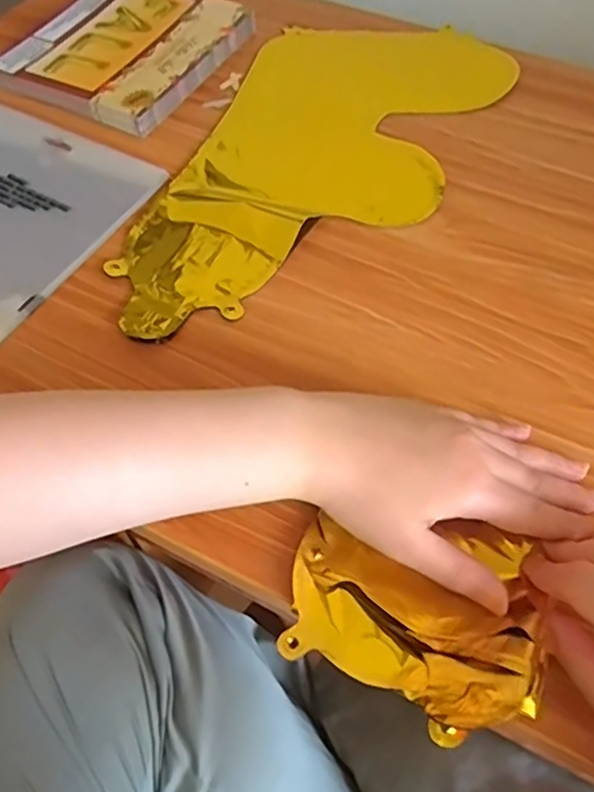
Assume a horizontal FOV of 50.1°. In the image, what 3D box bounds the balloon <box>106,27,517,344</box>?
[{"bbox_3d":[0.014,-0.191,0.512,0.203,0.012,0.416,23,60,15],"label":"balloon"}]

